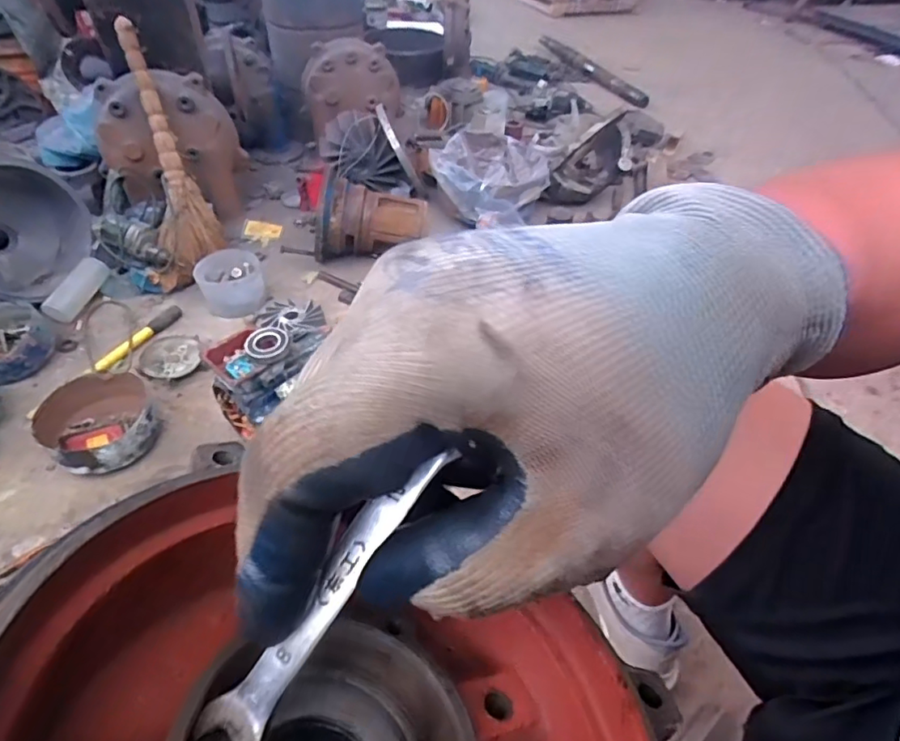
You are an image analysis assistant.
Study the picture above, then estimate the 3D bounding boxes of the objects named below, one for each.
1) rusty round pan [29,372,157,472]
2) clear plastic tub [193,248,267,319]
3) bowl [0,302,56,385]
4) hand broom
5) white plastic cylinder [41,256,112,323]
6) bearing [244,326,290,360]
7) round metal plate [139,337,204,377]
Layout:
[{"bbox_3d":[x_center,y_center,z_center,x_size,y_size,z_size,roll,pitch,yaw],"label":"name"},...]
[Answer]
[{"bbox_3d":[-0.638,0.099,1.009,0.196,0.080,0.189,1,45,-1],"label":"rusty round pan"},{"bbox_3d":[-0.523,-0.210,1.306,0.144,0.099,0.135,1,45,-1],"label":"clear plastic tub"},{"bbox_3d":[-0.942,-0.053,1.147,0.184,0.079,0.178,27,50,23],"label":"bowl"},{"bbox_3d":[-0.685,-0.506,1.303,0.164,0.602,0.111,-14,8,-16],"label":"hand broom"},{"bbox_3d":[-0.880,-0.191,1.279,0.059,0.052,0.175,13,59,10],"label":"white plastic cylinder"},{"bbox_3d":[-0.295,-0.044,0.872,0.067,0.022,0.063,-18,49,-19],"label":"bearing"},{"bbox_3d":[-0.593,-0.026,1.167,0.117,0.035,0.125,-1,45,-3],"label":"round metal plate"}]

